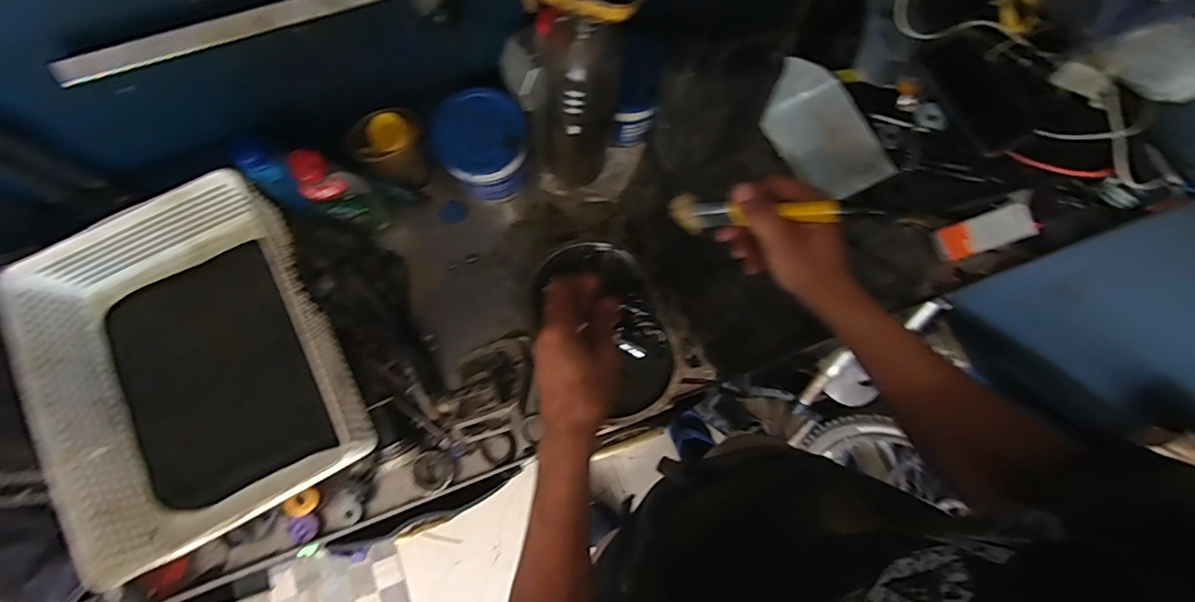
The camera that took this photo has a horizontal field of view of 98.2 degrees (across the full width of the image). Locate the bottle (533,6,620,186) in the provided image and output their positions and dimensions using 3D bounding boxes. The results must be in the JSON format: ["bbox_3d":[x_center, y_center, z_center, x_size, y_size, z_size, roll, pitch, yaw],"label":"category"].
[{"bbox_3d":[-0.021,-0.202,0.558,0.083,0.238,0.059,3,76,0],"label":"bottle"}]

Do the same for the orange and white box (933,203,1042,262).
[{"bbox_3d":[0.483,-0.085,0.638,0.118,0.037,0.041,-17,77,-4],"label":"orange and white box"}]

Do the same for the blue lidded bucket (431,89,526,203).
[{"bbox_3d":[-0.133,-0.180,0.617,0.104,0.098,0.095,-10,76,-3],"label":"blue lidded bucket"}]

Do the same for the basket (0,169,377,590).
[{"bbox_3d":[-0.406,0.063,0.536,0.260,0.102,0.313,-28,78,-7],"label":"basket"}]

